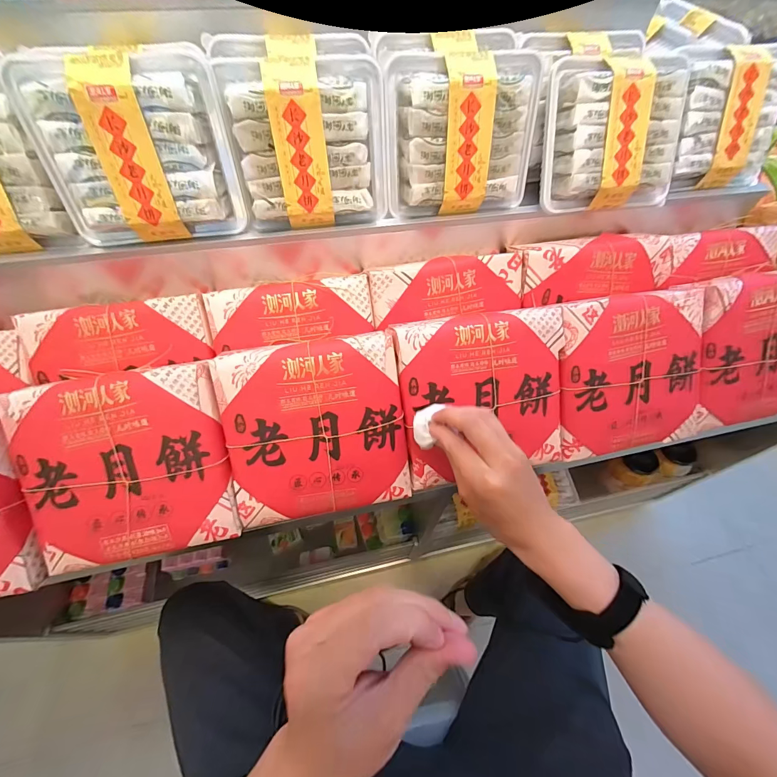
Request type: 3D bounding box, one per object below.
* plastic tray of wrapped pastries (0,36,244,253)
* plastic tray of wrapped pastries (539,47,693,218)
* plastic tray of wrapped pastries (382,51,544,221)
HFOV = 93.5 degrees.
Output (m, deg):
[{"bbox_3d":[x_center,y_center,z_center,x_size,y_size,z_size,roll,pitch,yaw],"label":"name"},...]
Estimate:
[{"bbox_3d":[-0.236,-0.225,0.351,0.170,0.152,0.039,-12,35,-14],"label":"plastic tray of wrapped pastries"},{"bbox_3d":[0.265,-0.294,0.425,0.168,0.151,0.044,-7,23,0],"label":"plastic tray of wrapped pastries"},{"bbox_3d":[0.083,-0.273,0.403,0.169,0.148,0.034,-5,38,-4],"label":"plastic tray of wrapped pastries"}]

